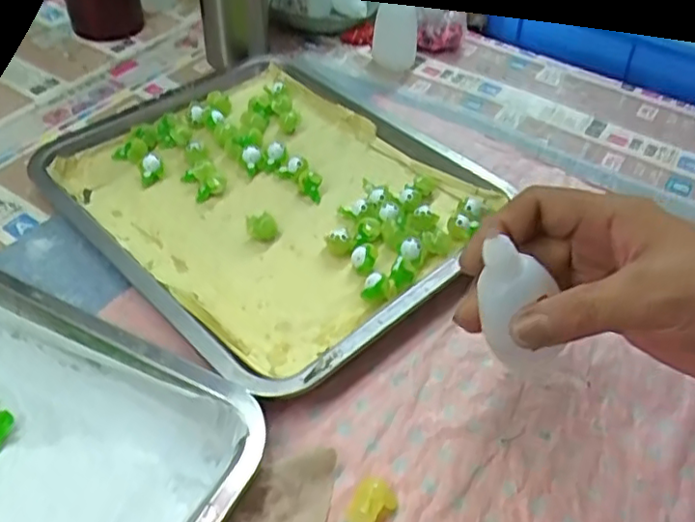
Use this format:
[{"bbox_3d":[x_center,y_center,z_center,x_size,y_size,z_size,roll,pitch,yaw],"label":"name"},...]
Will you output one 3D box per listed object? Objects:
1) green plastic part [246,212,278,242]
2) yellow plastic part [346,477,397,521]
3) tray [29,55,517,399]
[{"bbox_3d":[-0.062,-0.026,0.471,0.022,0.014,0.021,-2,46,-4],"label":"green plastic part"},{"bbox_3d":[0.010,0.124,0.336,0.027,0.014,0.019,-29,54,-27],"label":"yellow plastic part"},{"bbox_3d":[-0.071,-0.061,0.499,0.334,0.027,0.247,36,55,28],"label":"tray"}]

